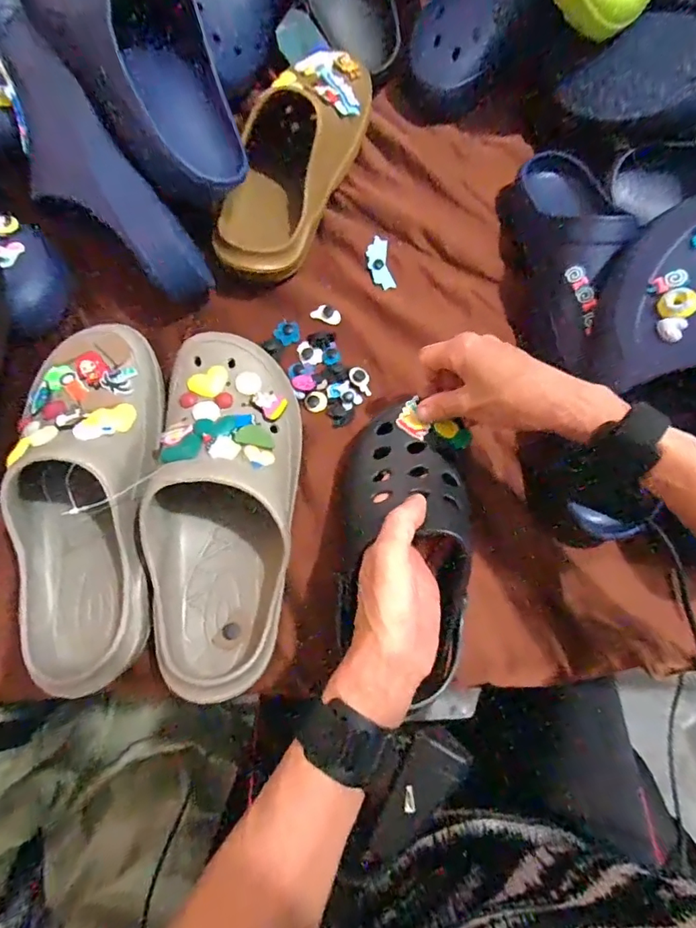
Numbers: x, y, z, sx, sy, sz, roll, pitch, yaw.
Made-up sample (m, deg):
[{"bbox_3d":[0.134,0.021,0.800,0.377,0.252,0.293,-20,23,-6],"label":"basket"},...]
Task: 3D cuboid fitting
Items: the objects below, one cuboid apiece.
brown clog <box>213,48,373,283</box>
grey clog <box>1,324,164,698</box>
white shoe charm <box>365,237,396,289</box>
[{"bbox_3d":[-0.060,-0.313,0.494,0.114,0.085,0.274,16,71,4],"label":"brown clog"},{"bbox_3d":[-0.206,0.019,0.373,0.110,0.095,0.283,2,82,-1],"label":"grey clog"},{"bbox_3d":[0.034,-0.214,0.513,0.025,0.004,0.063,-7,71,-4],"label":"white shoe charm"}]

